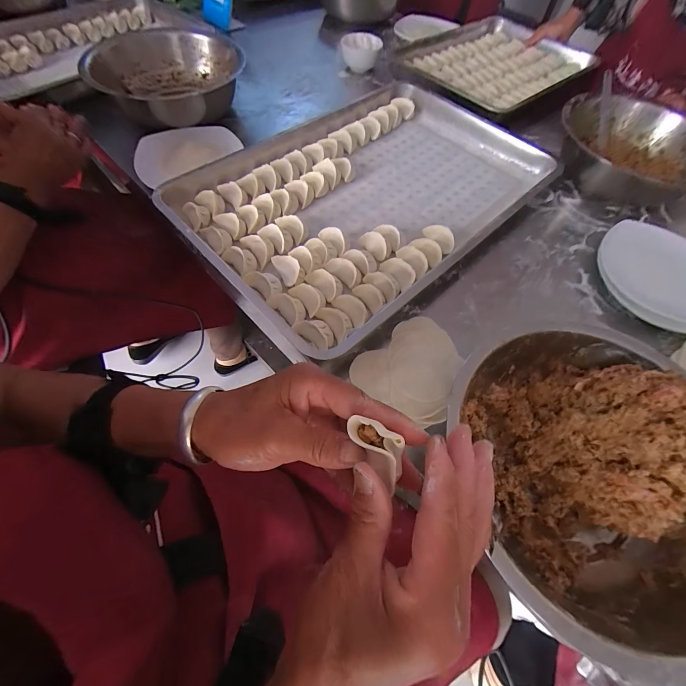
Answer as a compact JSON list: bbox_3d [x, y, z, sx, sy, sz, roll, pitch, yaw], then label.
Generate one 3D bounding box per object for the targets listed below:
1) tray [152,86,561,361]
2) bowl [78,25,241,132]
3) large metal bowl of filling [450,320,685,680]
[{"bbox_3d":[0.055,-0.276,0.549,0.607,0.060,0.408,-39,70,-20],"label":"tray"},{"bbox_3d":[-0.346,-0.544,0.652,0.265,0.091,0.291,1,62,-2],"label":"bowl"},{"bbox_3d":[0.240,0.117,0.309,0.246,0.134,0.265,1,62,-2],"label":"large metal bowl of filling"}]

